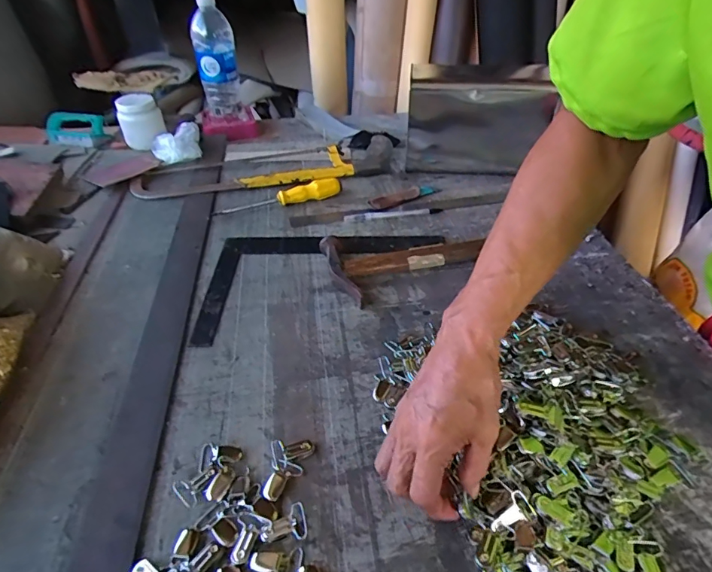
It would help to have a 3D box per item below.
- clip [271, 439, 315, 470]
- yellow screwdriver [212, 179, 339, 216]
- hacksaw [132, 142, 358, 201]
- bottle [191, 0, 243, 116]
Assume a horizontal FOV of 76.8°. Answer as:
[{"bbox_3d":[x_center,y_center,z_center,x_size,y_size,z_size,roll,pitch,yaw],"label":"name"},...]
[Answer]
[{"bbox_3d":[-0.055,0.140,0.386,0.037,0.010,0.028,-10,41,-11],"label":"clip"},{"bbox_3d":[-0.121,-0.141,0.700,0.197,0.026,0.032,-15,42,-16],"label":"yellow screwdriver"},{"bbox_3d":[-0.194,-0.201,0.775,0.358,0.019,0.125,-9,40,-10],"label":"hacksaw"},{"bbox_3d":[-0.267,-0.424,0.875,0.075,0.225,0.054,-15,42,-18],"label":"bottle"}]

